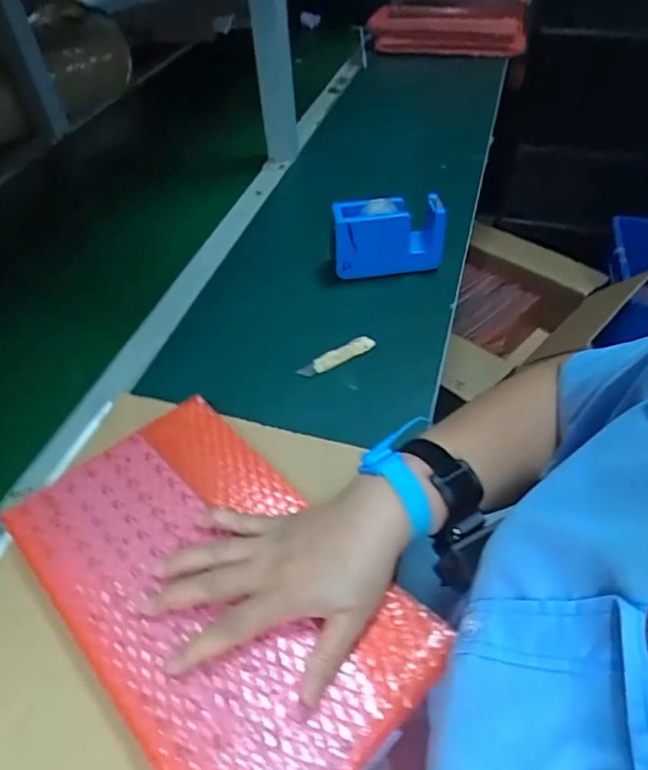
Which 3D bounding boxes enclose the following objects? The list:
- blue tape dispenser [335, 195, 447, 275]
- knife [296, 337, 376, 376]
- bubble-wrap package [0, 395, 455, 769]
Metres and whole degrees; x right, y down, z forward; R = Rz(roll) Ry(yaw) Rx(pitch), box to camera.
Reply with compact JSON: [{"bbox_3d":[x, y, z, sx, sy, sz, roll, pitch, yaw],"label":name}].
[{"bbox_3d":[0.076,-0.173,0.672,0.130,0.093,0.047,-8,46,-5],"label":"blue tape dispenser"},{"bbox_3d":[0.014,-0.030,0.587,0.086,0.009,0.017,-26,51,-21],"label":"knife"},{"bbox_3d":[-0.082,0.138,0.405,0.183,0.013,0.305,-35,54,-27],"label":"bubble-wrap package"}]

